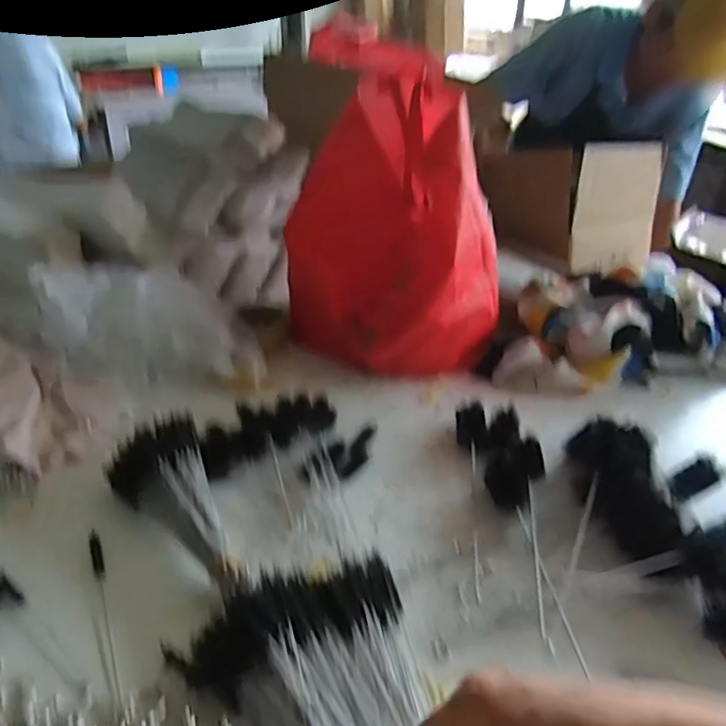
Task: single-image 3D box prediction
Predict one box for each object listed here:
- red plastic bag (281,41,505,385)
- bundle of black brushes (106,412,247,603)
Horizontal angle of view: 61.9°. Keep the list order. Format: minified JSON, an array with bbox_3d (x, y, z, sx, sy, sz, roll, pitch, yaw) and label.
[{"bbox_3d":[0.039,-0.160,0.764,0.195,0.322,0.218,-26,43,-36],"label":"red plastic bag"},{"bbox_3d":[-0.164,0.132,0.547,0.082,0.053,0.200,-18,38,-28],"label":"bundle of black brushes"}]

